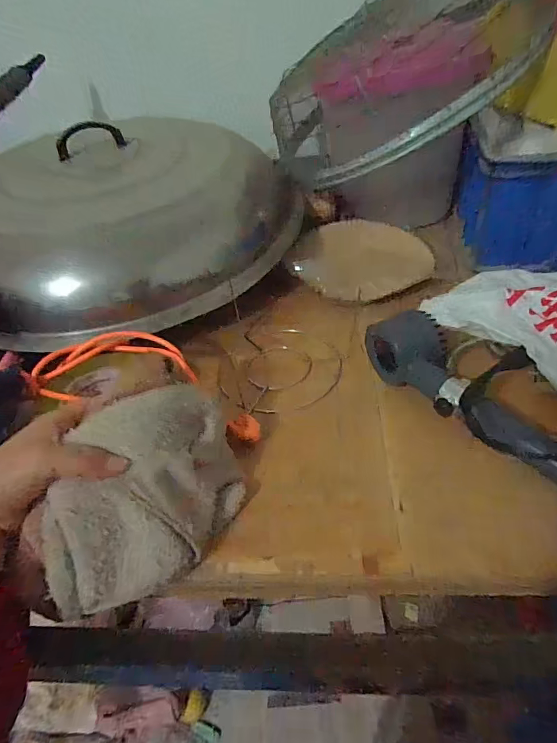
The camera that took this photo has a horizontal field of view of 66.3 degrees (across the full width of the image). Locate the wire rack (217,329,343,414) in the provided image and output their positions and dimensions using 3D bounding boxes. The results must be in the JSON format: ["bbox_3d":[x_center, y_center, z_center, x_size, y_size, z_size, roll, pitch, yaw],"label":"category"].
[{"bbox_3d":[0.003,-0.006,0.508,0.148,0.027,0.125,-11,40,-4],"label":"wire rack"}]

